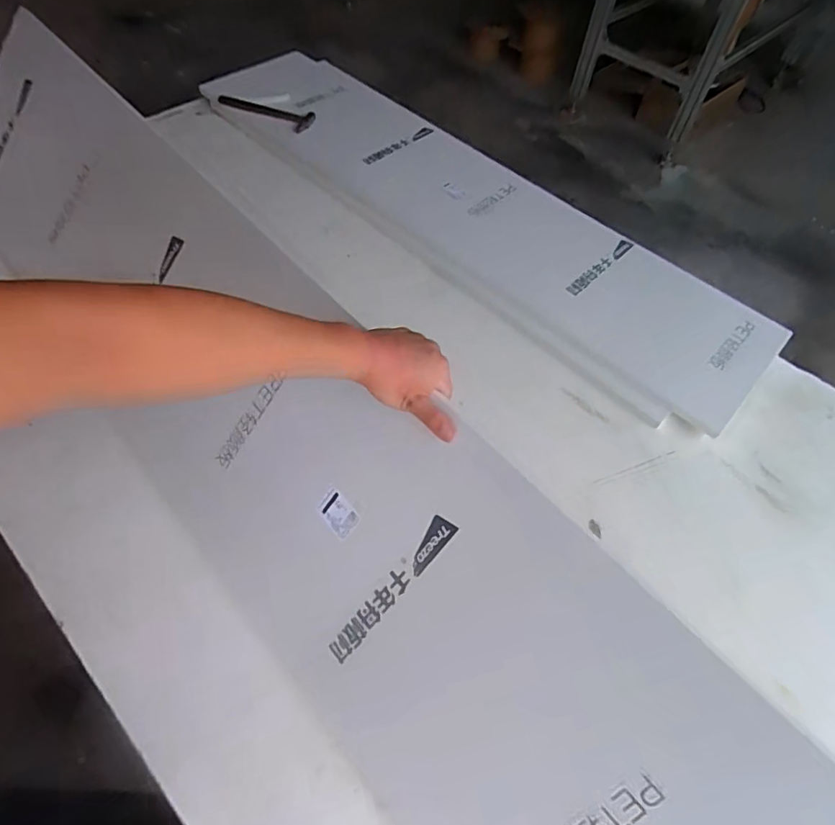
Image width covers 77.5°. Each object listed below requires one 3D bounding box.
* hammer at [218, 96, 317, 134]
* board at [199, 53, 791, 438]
[{"bbox_3d":[-0.358,-0.719,1.246,0.230,0.043,0.072,7,55,0],"label":"hammer"},{"bbox_3d":[0.122,-0.432,1.081,1.370,0.042,0.297,37,71,12],"label":"board"}]

